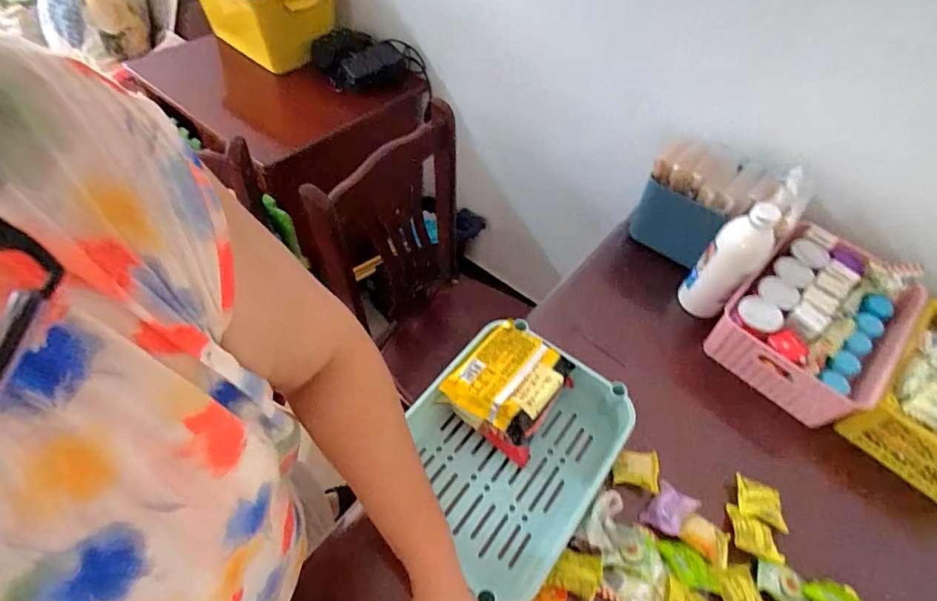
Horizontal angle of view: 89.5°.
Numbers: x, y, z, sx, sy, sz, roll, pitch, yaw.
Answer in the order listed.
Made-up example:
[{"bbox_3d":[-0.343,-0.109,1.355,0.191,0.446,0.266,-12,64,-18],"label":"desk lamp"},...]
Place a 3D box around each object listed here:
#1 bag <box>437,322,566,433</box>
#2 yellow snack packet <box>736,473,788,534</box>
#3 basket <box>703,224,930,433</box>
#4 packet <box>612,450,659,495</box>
[{"bbox_3d":[0.062,0.112,0.710,0.135,0.032,0.157,35,60,19],"label":"bag"},{"bbox_3d":[0.420,0.287,0.674,0.067,0.024,0.059,15,56,6],"label":"yellow snack packet"},{"bbox_3d":[0.600,0.025,0.822,0.237,0.111,0.323,40,62,21],"label":"basket"},{"bbox_3d":[0.246,0.245,0.693,0.067,0.018,0.055,11,56,4],"label":"packet"}]

